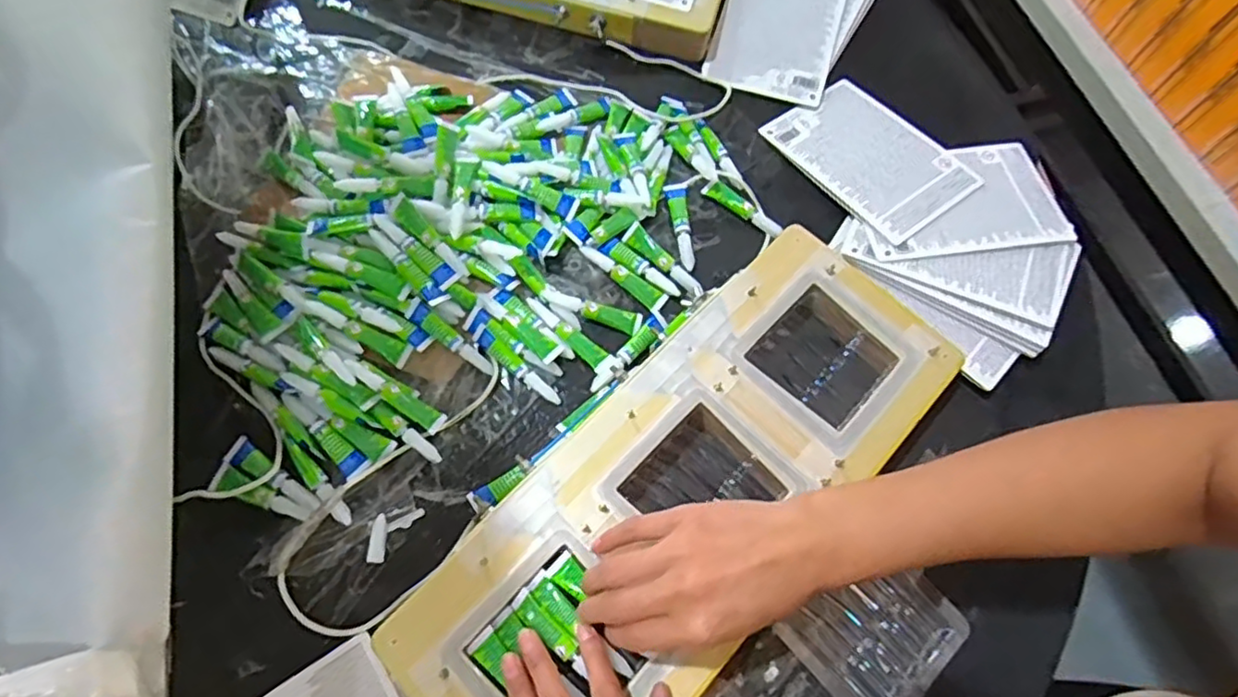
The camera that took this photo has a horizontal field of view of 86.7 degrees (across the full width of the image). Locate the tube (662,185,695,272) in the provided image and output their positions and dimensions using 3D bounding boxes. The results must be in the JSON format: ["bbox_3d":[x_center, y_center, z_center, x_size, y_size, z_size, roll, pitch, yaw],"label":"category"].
[{"bbox_3d":[0.054,-0.105,0.558,0.016,0.011,0.081,-7,68,-5],"label":"tube"}]

